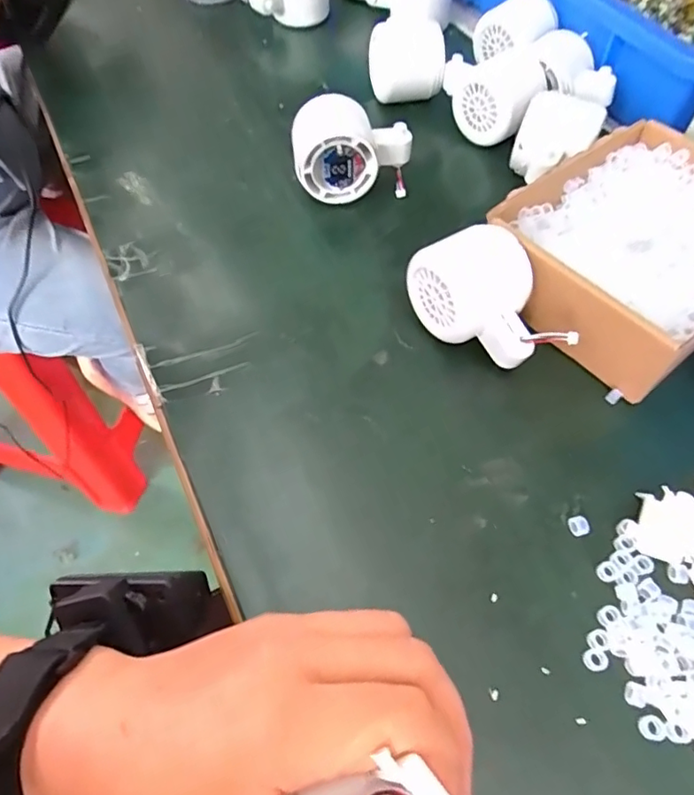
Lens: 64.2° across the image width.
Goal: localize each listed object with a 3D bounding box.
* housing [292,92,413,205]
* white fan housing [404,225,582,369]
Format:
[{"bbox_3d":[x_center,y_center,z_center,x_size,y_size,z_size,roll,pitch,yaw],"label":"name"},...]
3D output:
[{"bbox_3d":[0.003,-0.185,0.407,0.086,0.060,0.054,-2,57,-3],"label":"housing"},{"bbox_3d":[0.079,-0.050,0.323,0.061,0.053,0.086,-19,60,-13],"label":"white fan housing"}]

